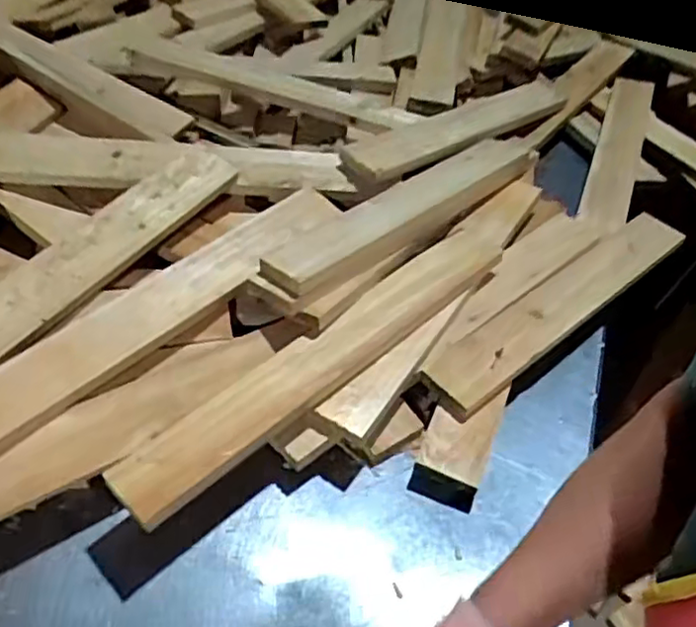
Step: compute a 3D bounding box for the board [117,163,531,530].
[{"bbox_3d":[0.044,-0.011,0.775,0.087,0.034,0.688,35,52,29],"label":"board"}]

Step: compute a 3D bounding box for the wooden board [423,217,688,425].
[{"bbox_3d":[0.273,-0.018,0.841,0.465,0.034,0.070,-31,54,-30],"label":"wooden board"}]

